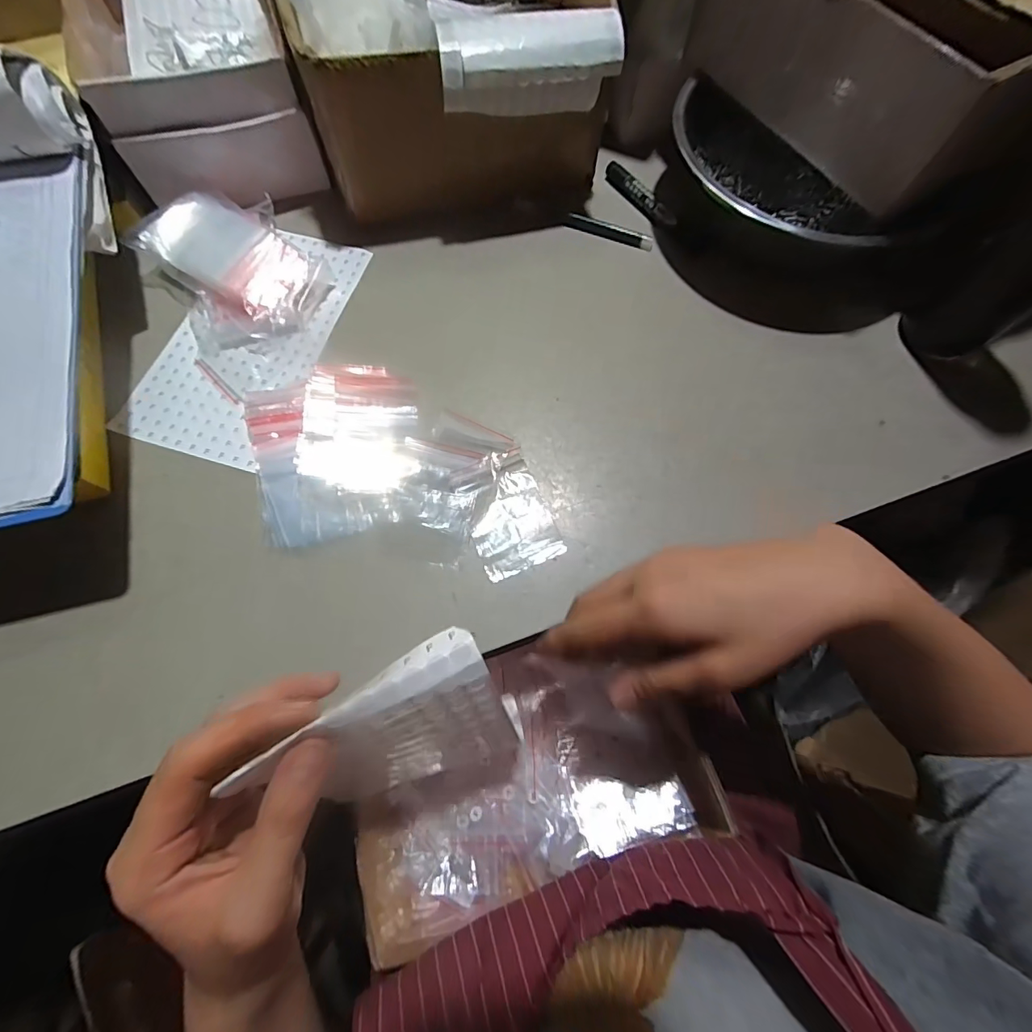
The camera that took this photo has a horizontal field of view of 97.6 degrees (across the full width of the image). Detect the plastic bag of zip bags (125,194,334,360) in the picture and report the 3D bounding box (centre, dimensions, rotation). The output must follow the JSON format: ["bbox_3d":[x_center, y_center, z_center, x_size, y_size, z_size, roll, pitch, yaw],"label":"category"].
[{"bbox_3d":[-0.240,-0.216,0.390,0.128,0.034,0.155,-42,76,-14],"label":"plastic bag of zip bags"}]

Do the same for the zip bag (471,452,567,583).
[{"bbox_3d":[-0.006,-0.002,0.332,0.059,0.006,0.087,-21,72,-8],"label":"zip bag"}]

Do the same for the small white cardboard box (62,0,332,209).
[{"bbox_3d":[-0.296,-0.414,0.419,0.150,0.085,0.269,-22,72,-9],"label":"small white cardboard box"}]

